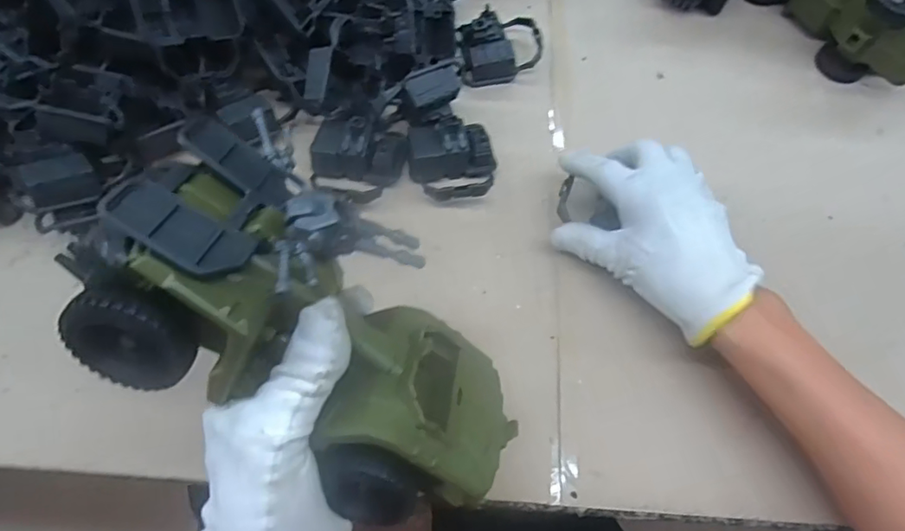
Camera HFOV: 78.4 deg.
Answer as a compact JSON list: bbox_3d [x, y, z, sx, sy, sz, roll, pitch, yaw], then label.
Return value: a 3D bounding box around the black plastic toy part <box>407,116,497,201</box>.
[{"bbox_3d":[-0.001,-0.080,0.426,0.066,0.033,0.059,4,63,-2],"label":"black plastic toy part"}]

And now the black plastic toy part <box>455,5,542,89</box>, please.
[{"bbox_3d":[0.043,-0.197,0.490,0.075,0.032,0.064,-9,64,-8],"label":"black plastic toy part"}]

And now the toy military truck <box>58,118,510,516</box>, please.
[{"bbox_3d":[-0.051,0.029,0.233,0.187,0.098,0.087,42,37,-22],"label":"toy military truck"}]

